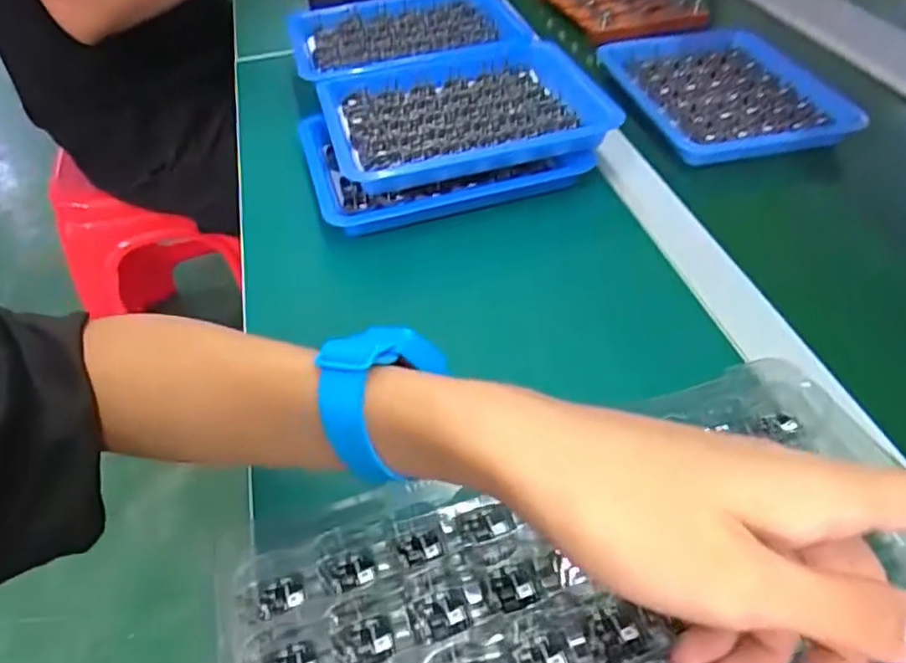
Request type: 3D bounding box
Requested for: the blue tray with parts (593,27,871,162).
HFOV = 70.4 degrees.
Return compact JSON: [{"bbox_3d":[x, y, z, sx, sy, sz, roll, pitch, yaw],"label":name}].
[{"bbox_3d":[0.254,-0.229,0.609,0.171,0.029,0.202,-13,46,-11],"label":"blue tray with parts"}]

